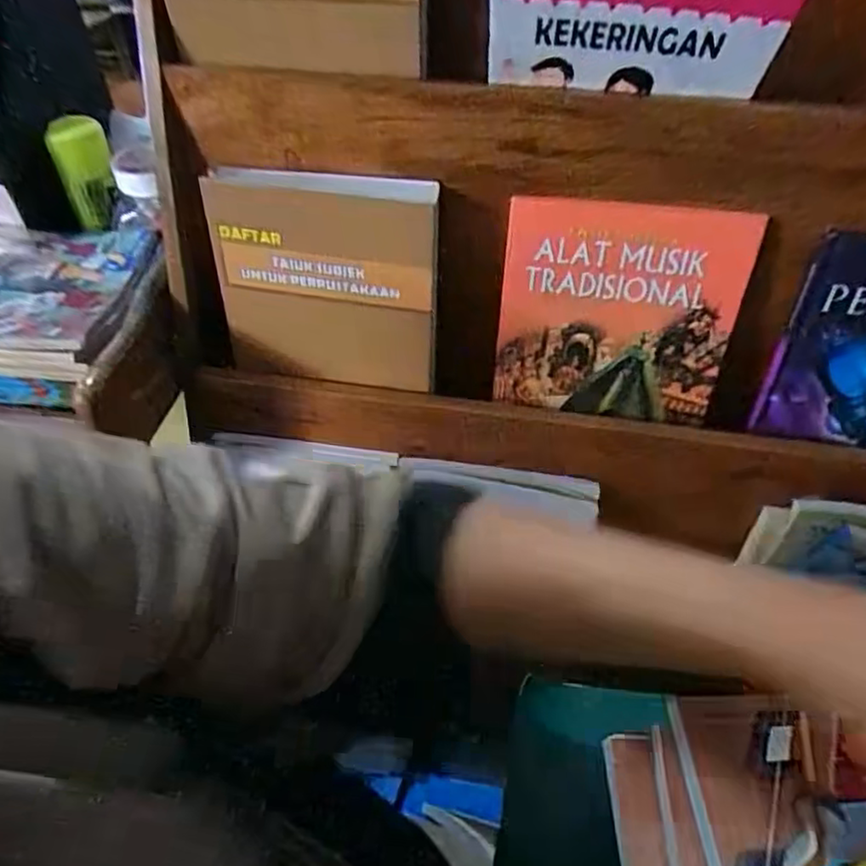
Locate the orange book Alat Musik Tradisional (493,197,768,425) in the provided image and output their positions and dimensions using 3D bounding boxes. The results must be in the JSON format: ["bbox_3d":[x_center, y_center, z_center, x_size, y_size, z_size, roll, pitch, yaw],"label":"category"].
[{"bbox_3d":[0.168,-0.105,0.609,0.208,0.201,0.008,7,36,8],"label":"orange book Alat Musik Tradisional"}]

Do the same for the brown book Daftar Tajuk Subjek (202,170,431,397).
[{"bbox_3d":[-0.103,-0.138,0.621,0.206,0.193,0.026,8,36,9],"label":"brown book Daftar Tajuk Subjek"}]

